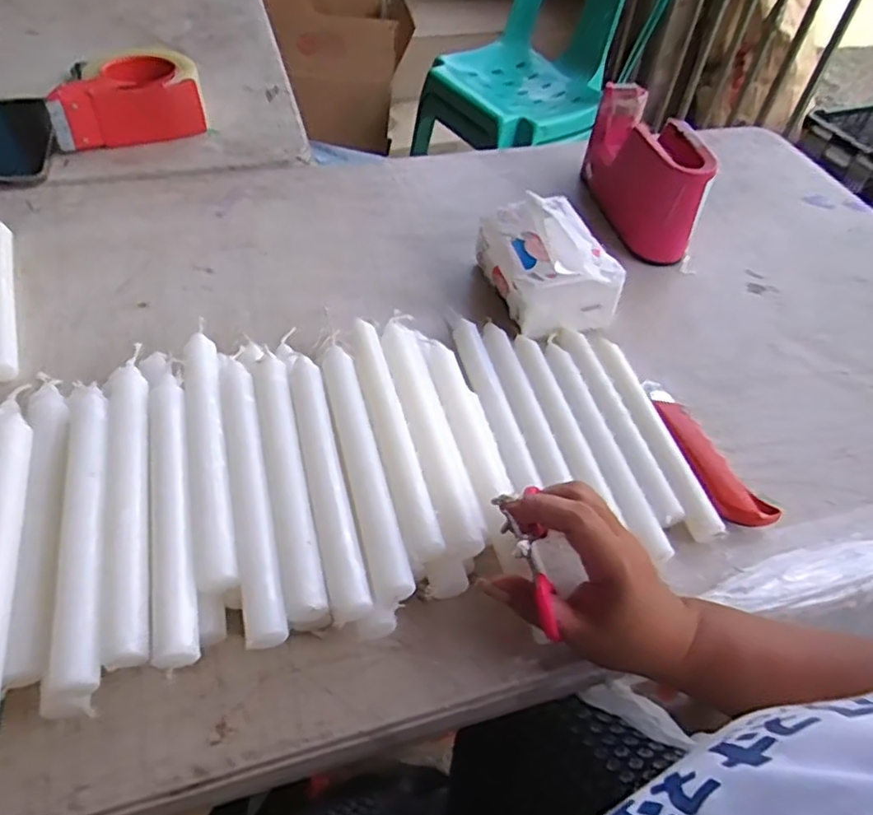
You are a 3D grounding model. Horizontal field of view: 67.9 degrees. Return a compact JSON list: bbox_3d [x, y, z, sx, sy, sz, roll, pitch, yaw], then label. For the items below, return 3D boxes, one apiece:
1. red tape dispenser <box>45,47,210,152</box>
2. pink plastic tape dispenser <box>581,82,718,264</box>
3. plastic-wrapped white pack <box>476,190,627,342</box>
[{"bbox_3d":[-0.347,-0.348,0.728,0.156,0.071,0.101,-18,55,-19],"label":"red tape dispenser"},{"bbox_3d":[0.213,-0.243,0.673,0.063,0.104,0.179,-4,51,-9],"label":"pink plastic tape dispenser"},{"bbox_3d":[0.098,-0.129,0.577,0.093,0.062,0.123,-12,53,-15],"label":"plastic-wrapped white pack"}]

